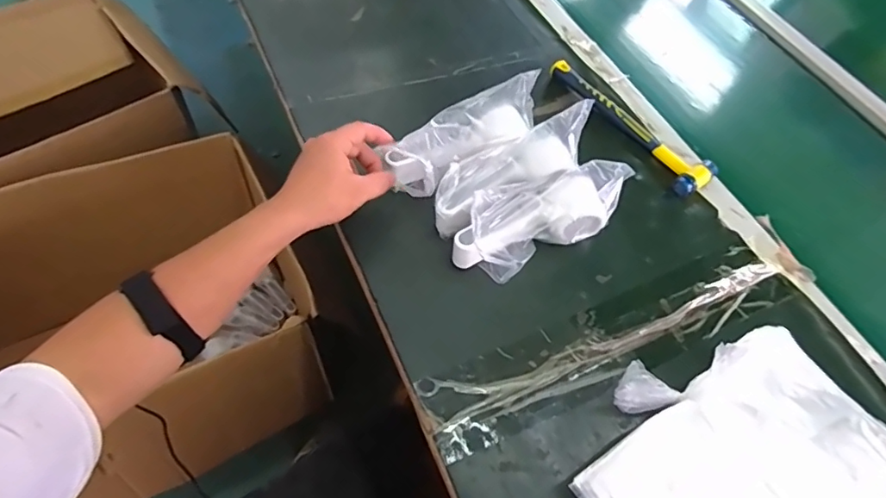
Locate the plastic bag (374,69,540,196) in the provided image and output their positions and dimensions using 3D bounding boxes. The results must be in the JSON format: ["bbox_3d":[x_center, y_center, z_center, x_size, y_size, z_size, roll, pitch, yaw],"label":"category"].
[{"bbox_3d":[0.030,-0.120,0.559,0.181,0.058,0.066,-34,67,-11],"label":"plastic bag"}]

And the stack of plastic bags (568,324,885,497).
[{"bbox_3d":[0.237,0.187,0.411,0.236,0.063,0.177,-31,66,-23],"label":"stack of plastic bags"}]

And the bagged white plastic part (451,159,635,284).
[{"bbox_3d":[0.099,-0.030,0.533,0.185,0.069,0.068,-24,63,-20],"label":"bagged white plastic part"}]

